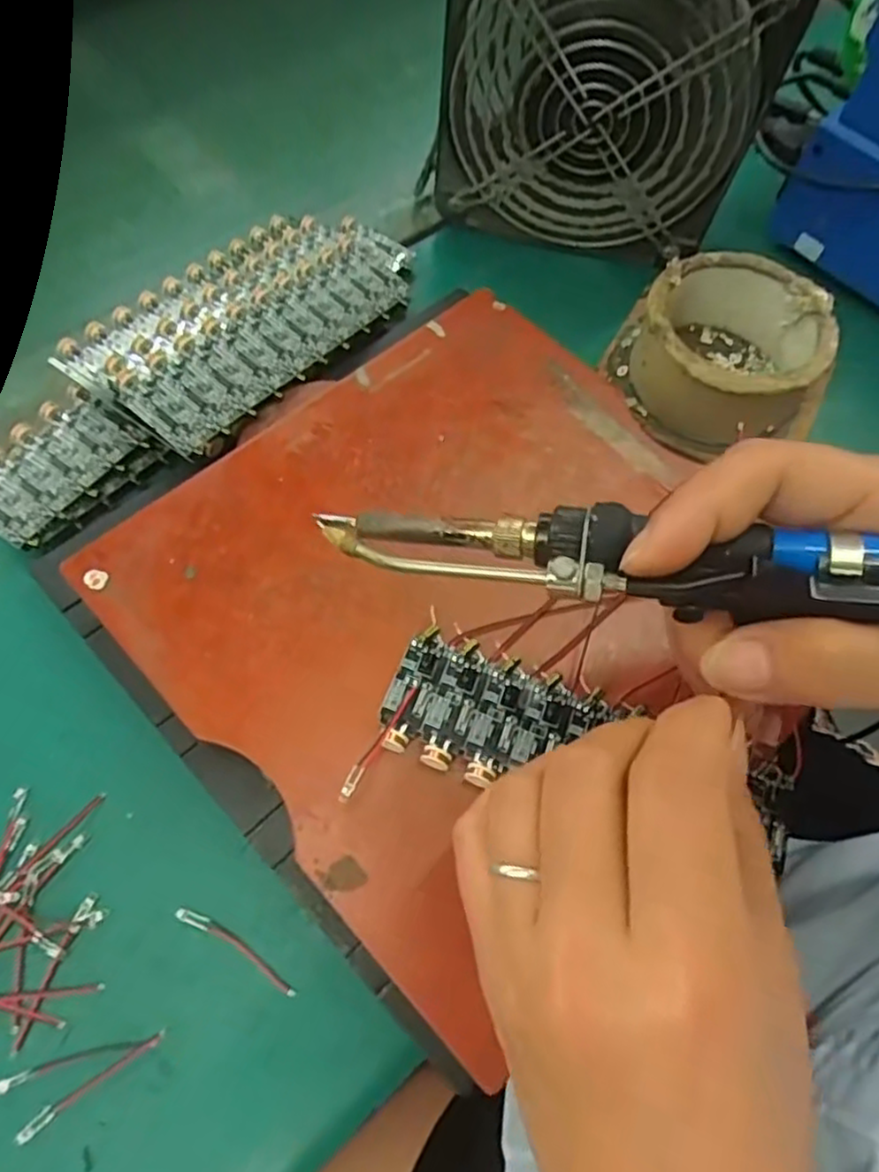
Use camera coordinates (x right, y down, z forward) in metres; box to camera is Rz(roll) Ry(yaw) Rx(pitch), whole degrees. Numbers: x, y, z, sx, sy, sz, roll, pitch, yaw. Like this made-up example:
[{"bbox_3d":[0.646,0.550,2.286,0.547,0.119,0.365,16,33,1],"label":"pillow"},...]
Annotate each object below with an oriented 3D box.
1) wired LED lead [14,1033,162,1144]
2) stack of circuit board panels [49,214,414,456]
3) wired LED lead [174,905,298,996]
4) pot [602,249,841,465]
[{"bbox_3d":[-0.112,0.160,0.226,0.048,0.004,0.005,-32,70,-17],"label":"wired LED lead"},{"bbox_3d":[-0.088,-0.135,0.346,0.094,0.049,0.181,33,66,15],"label":"stack of circuit board panels"},{"bbox_3d":[-0.070,0.126,0.244,0.050,0.004,0.006,29,66,11],"label":"wired LED lead"},{"bbox_3d":[0.139,-0.117,0.349,0.094,0.049,0.087,1,62,-1],"label":"pot"}]

